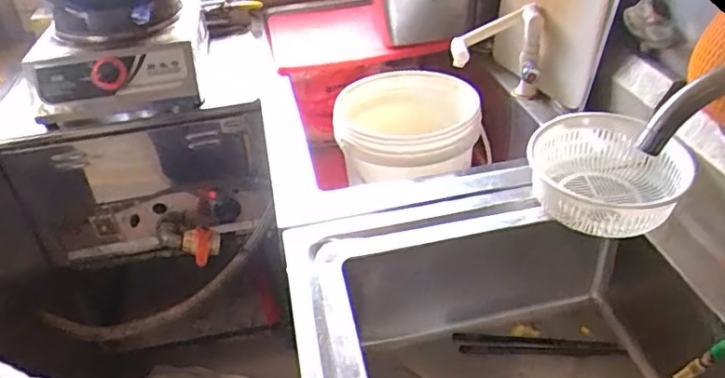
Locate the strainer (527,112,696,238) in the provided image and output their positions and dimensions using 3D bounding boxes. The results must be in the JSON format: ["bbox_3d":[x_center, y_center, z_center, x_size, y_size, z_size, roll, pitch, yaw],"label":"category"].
[{"bbox_3d":[0.345,-0.017,0.848,0.205,0.096,0.194,-3,36,2],"label":"strainer"}]

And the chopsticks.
[{"bbox_3d":[0.264,0.238,0.893,0.238,0.015,0.034,2,36,10],"label":"chopsticks"}]

